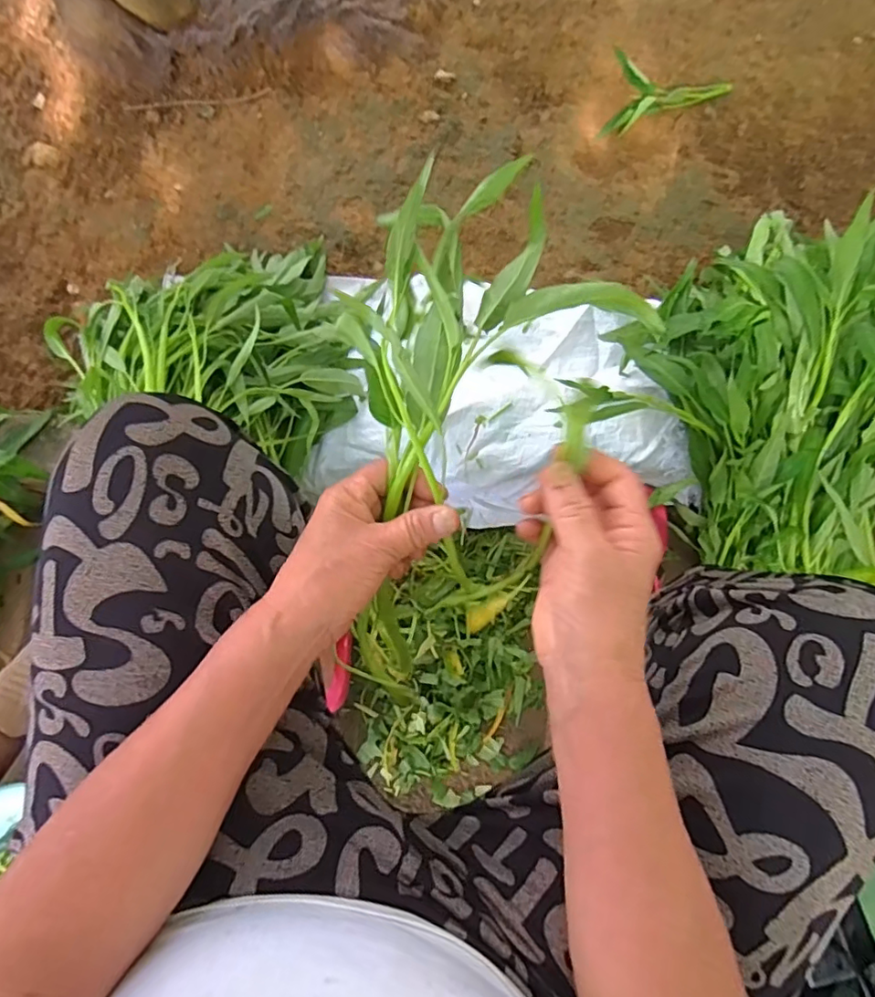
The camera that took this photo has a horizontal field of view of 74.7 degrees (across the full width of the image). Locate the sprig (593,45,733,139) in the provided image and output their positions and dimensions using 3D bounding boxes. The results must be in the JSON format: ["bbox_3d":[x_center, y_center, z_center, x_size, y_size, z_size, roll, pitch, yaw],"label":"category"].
[{"bbox_3d":[0.368,-0.658,0.956,0.192,0.022,0.163,24,79,5],"label":"sprig"}]

